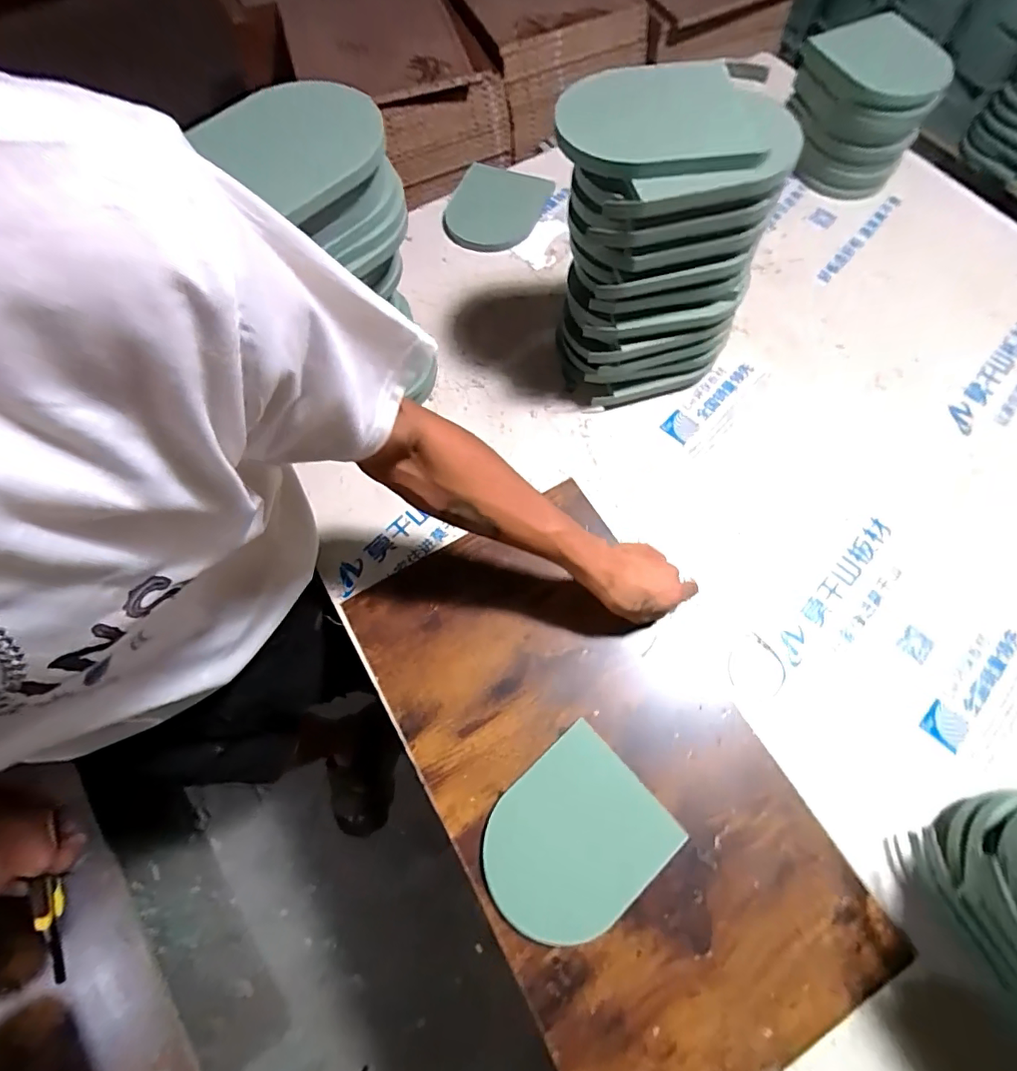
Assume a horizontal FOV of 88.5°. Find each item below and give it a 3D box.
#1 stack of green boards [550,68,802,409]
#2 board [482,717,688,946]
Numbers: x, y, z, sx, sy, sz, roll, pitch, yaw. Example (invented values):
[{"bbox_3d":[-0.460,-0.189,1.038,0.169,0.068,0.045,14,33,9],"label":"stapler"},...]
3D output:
[{"bbox_3d":[0.162,-0.316,0.605,0.190,0.301,0.180,-21,69,-5],"label":"stack of green boards"},{"bbox_3d":[0.061,0.298,0.512,0.171,0.007,0.143,-41,67,-11],"label":"board"}]

